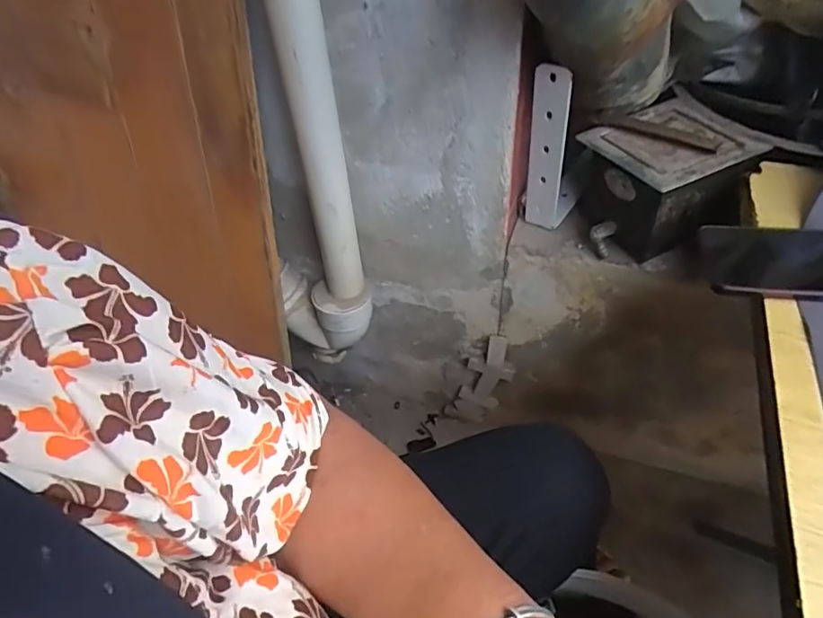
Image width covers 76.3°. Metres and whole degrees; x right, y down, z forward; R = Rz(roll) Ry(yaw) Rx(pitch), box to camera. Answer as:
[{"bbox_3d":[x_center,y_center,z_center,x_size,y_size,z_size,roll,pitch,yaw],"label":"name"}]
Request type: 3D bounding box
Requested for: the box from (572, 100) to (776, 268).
[{"bbox_3d":[0.278,-0.145,0.593,0.145,0.114,0.144,-24,50,-15],"label":"box"}]

